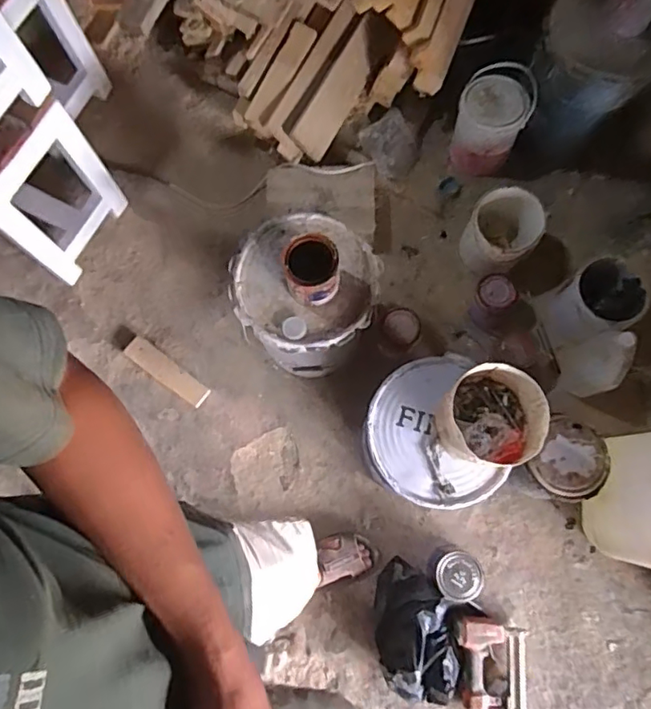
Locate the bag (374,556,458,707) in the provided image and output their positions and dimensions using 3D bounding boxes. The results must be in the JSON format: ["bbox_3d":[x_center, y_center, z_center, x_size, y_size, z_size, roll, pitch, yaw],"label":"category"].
[{"bbox_3d":[0.215,0.660,1.289,0.184,0.105,0.331,-9,74,-3],"label":"bag"}]

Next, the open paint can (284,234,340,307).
[{"bbox_3d":[-0.031,-0.167,1.093,0.100,0.140,0.108,0,75,2],"label":"open paint can"}]

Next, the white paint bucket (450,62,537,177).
[{"bbox_3d":[0.460,-0.658,1.507,0.176,0.201,0.219,21,77,7],"label":"white paint bucket"}]

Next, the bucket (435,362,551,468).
[{"bbox_3d":[0.306,0.121,1.018,0.185,0.105,0.177,0,75,2],"label":"bucket"}]

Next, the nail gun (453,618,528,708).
[{"bbox_3d":[0.395,0.768,1.281,0.182,0.069,0.285,5,74,1],"label":"nail gun"}]

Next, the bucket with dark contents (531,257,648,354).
[{"bbox_3d":[0.689,-0.127,1.427,0.149,0.259,0.177,-14,74,-5],"label":"bucket with dark contents"}]

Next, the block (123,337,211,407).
[{"bbox_3d":[-0.438,0.048,1.494,0.265,0.020,0.059,34,76,9],"label":"block"}]

